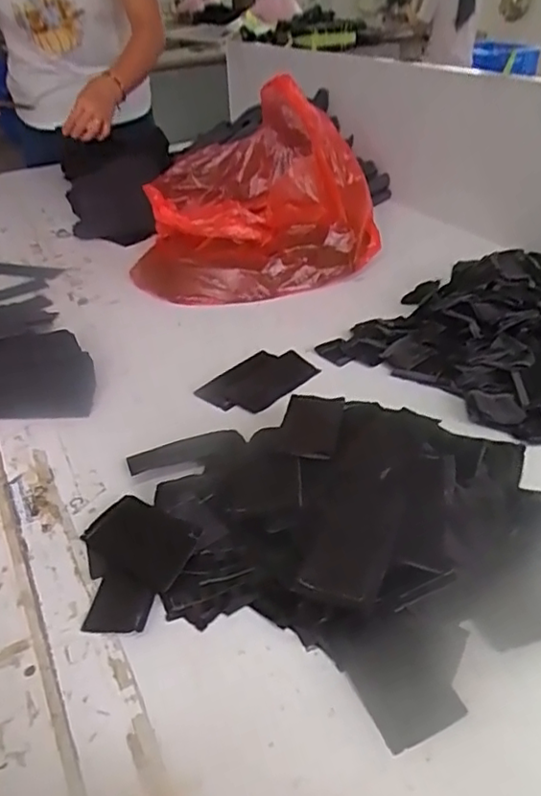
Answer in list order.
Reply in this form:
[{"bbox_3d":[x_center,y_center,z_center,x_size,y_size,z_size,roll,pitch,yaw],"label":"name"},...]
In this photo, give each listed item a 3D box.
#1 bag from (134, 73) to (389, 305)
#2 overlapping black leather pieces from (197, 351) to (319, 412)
[{"bbox_3d":[-0.045,-0.320,0.956,0.364,0.199,0.338,-16,36,-15],"label":"bag"},{"bbox_3d":[-0.013,-0.023,0.704,0.134,0.004,0.086,-31,43,-32],"label":"overlapping black leather pieces"}]

